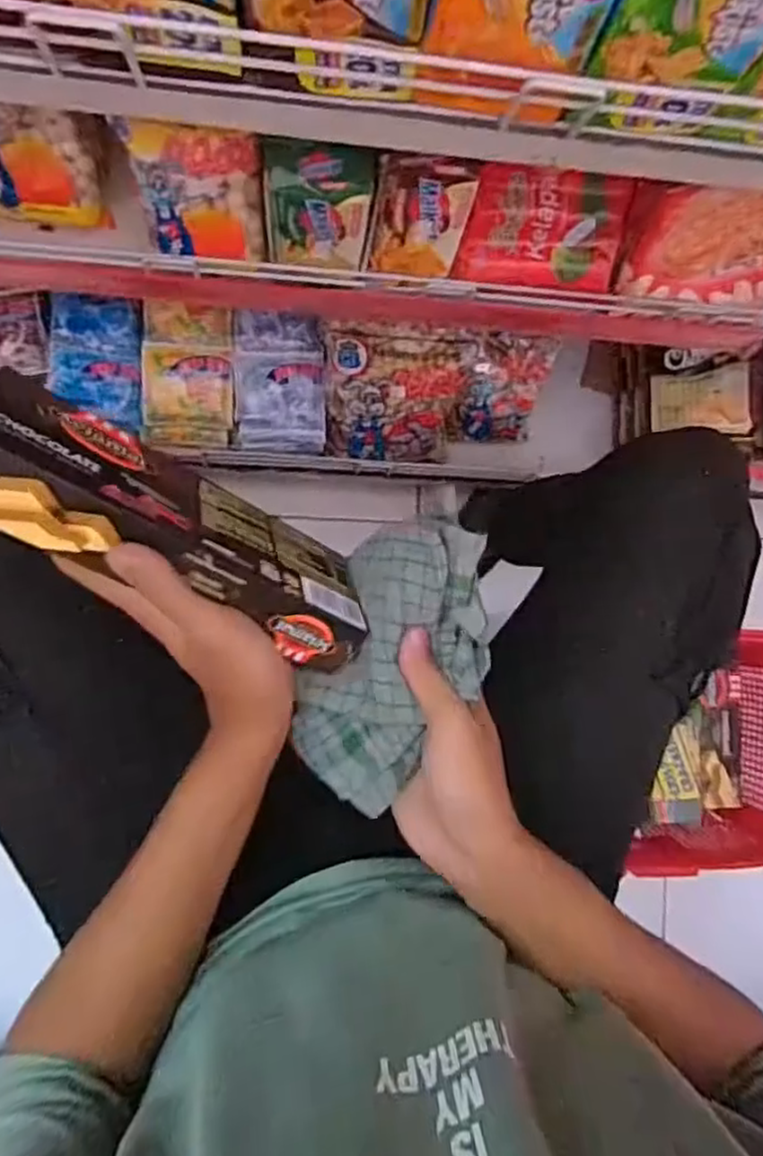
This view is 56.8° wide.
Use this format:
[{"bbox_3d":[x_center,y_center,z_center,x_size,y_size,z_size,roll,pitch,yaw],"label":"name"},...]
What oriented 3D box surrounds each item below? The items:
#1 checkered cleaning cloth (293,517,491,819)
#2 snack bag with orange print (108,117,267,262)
[{"bbox_3d":[0.003,0.047,0.395,0.087,0.055,0.158,23,86,-7],"label":"checkered cleaning cloth"},{"bbox_3d":[-0.137,-0.293,0.528,0.094,0.103,0.038,-6,66,-12],"label":"snack bag with orange print"}]

